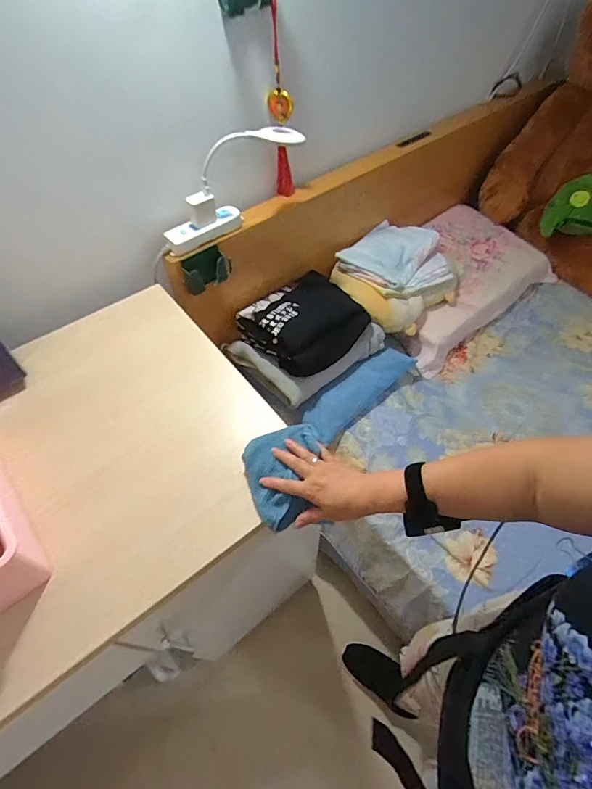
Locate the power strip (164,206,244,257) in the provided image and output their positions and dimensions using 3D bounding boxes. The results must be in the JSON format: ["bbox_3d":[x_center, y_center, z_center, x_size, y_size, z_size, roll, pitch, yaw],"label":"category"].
[{"bbox_3d":[-0.202,-0.365,0.892,0.185,0.035,0.060,-35,56,-25],"label":"power strip"}]

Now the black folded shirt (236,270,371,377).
[{"bbox_3d":[0.028,-0.188,1.046,0.285,0.126,0.232,-31,55,-22],"label":"black folded shirt"}]

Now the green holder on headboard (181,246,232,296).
[{"bbox_3d":[-0.192,-0.274,0.887,0.109,0.090,0.022,-32,55,-23],"label":"green holder on headboard"}]

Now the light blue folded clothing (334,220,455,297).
[{"bbox_3d":[0.282,-0.382,1.154,0.269,0.091,0.260,-35,56,-25],"label":"light blue folded clothing"}]

